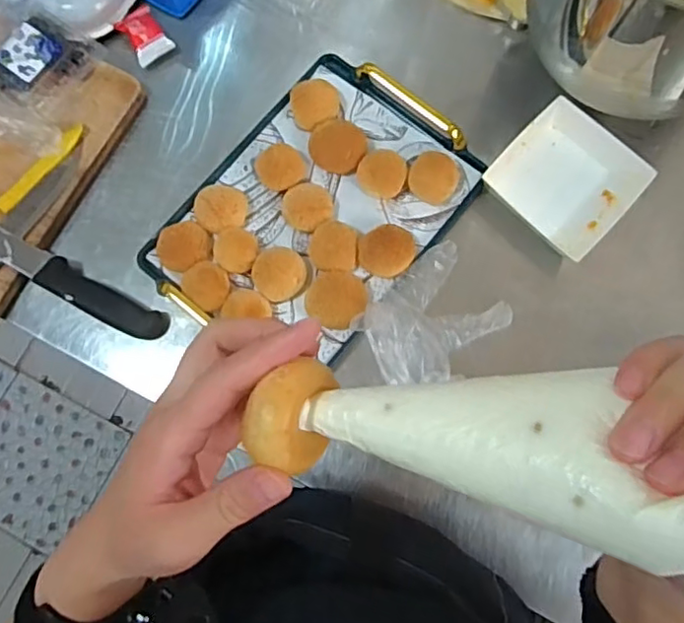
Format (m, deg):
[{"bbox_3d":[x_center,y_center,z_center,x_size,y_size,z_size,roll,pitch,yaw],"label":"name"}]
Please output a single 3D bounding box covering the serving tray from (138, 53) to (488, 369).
[{"bbox_3d":[-0.024,-0.100,0.602,0.215,0.037,0.298,37,81,7],"label":"serving tray"}]

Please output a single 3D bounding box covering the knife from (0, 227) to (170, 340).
[{"bbox_3d":[-0.341,-0.070,0.601,0.381,0.015,0.033,28,80,6],"label":"knife"}]

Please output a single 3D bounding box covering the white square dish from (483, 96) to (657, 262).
[{"bbox_3d":[0.226,-0.133,0.618,0.125,0.037,0.130,43,82,8],"label":"white square dish"}]

